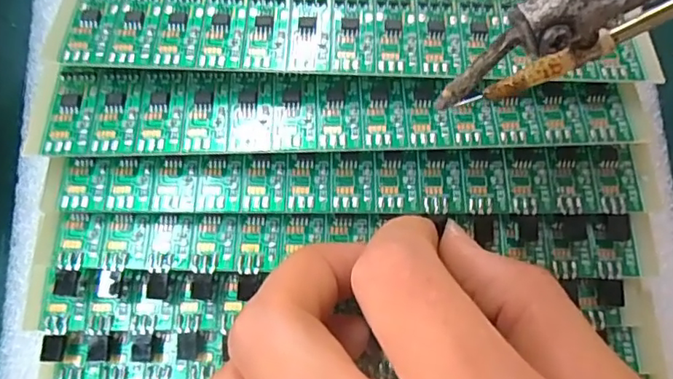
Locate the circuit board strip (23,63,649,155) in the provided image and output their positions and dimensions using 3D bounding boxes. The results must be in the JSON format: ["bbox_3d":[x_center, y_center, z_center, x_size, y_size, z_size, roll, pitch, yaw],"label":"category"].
[{"bbox_3d":[0.001,-0.021,0.150,0.164,0.004,0.027,1,66,0],"label":"circuit board strip"}]

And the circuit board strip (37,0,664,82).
[{"bbox_3d":[0.004,-0.046,0.153,0.164,0.005,0.032,1,78,0],"label":"circuit board strip"}]

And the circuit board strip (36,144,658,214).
[{"bbox_3d":[0.004,-0.003,0.151,0.162,0.005,0.019,0,78,0],"label":"circuit board strip"}]

